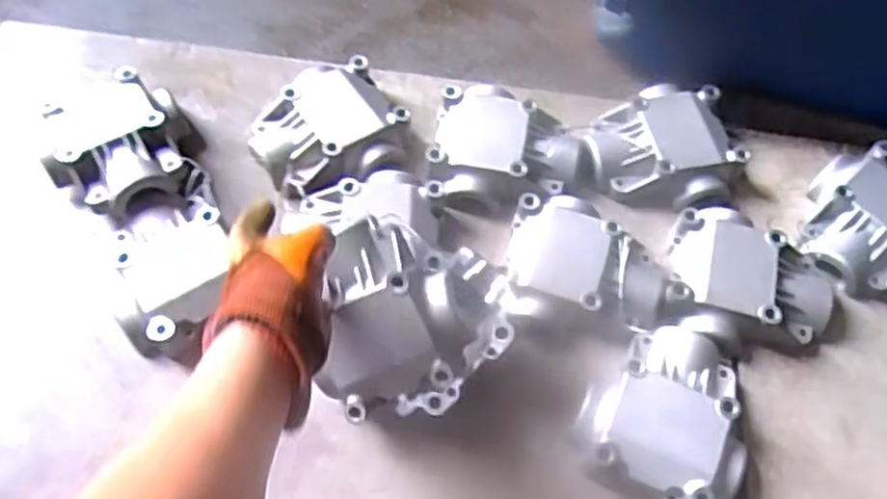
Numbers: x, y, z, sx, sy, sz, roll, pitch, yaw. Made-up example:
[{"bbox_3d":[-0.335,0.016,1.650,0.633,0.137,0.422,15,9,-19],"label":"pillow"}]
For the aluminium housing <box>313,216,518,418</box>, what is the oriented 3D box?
[{"bbox_3d":[-0.026,0.057,0.610,0.146,0.073,0.152,7,90,-8],"label":"aluminium housing"}]

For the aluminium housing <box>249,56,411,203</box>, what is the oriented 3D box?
[{"bbox_3d":[-0.118,-0.121,0.765,0.152,0.046,0.144,-27,65,-15],"label":"aluminium housing"}]

